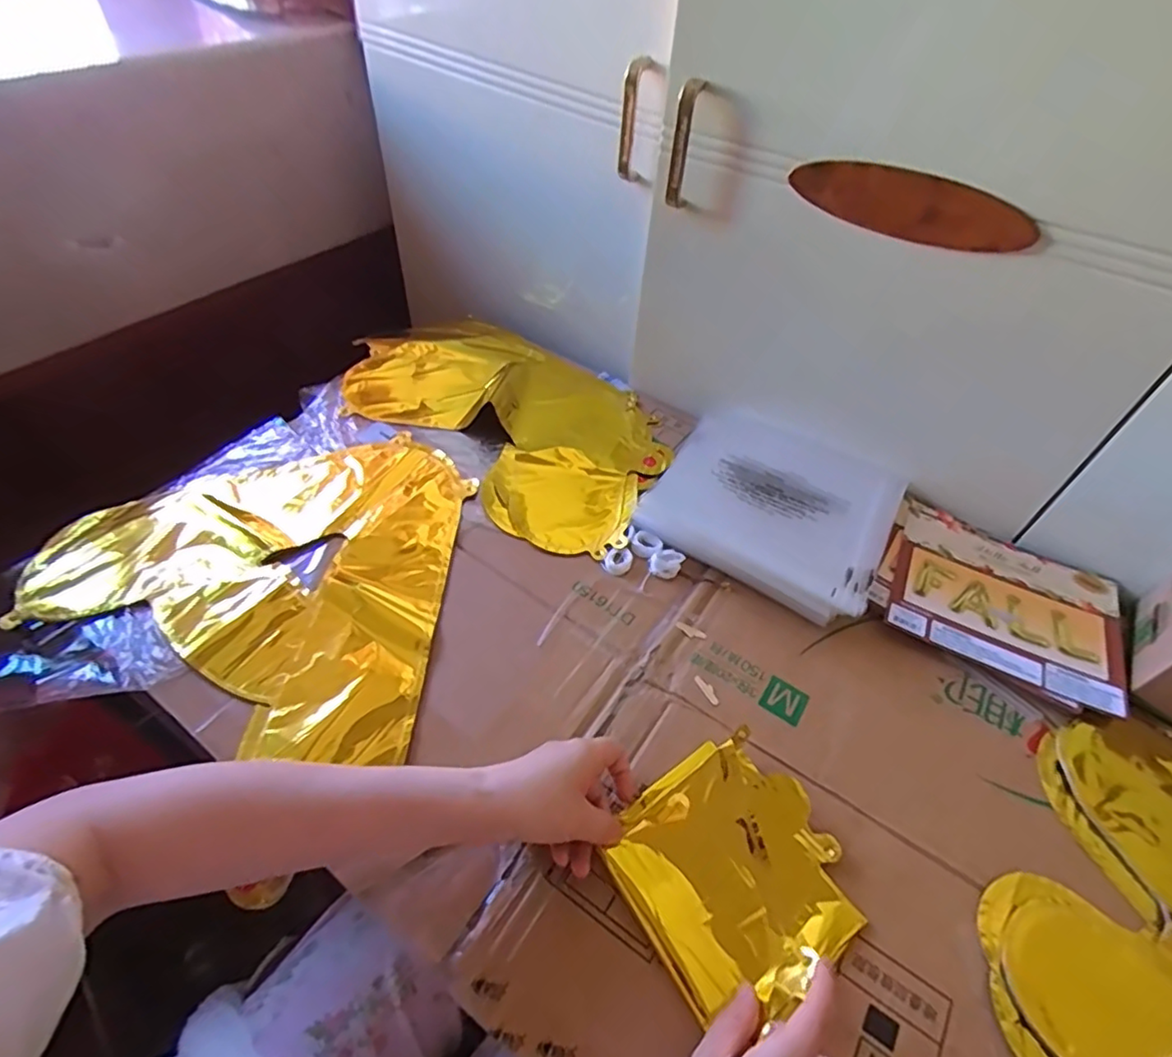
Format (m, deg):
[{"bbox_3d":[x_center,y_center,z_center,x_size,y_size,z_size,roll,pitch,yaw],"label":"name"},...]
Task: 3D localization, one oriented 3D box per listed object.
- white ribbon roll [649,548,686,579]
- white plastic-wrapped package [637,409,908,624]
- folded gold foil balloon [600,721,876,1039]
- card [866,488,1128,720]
[{"bbox_3d":[0.075,0.033,0.575,0.027,0.010,0.029,2,51,-2],"label":"white ribbon roll"},{"bbox_3d":[0.189,-0.030,0.616,0.218,0.025,0.207,27,55,18],"label":"white plastic-wrapped package"},{"bbox_3d":[0.099,0.227,0.411,0.136,0.020,0.142,-26,57,-22],"label":"folded gold foil balloon"},{"bbox_3d":[0.380,0.061,0.566,0.204,0.008,0.169,27,54,17],"label":"card"}]

